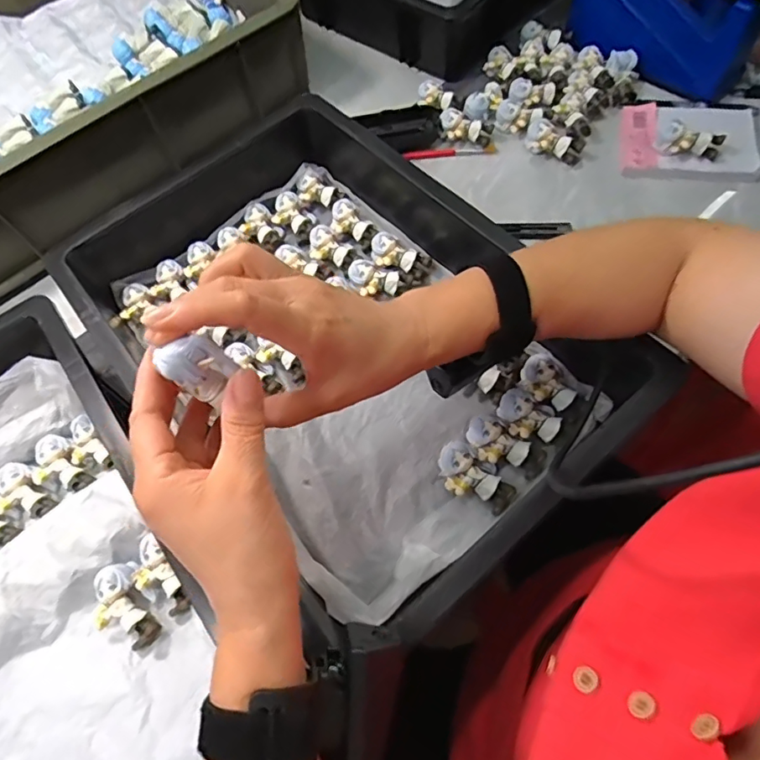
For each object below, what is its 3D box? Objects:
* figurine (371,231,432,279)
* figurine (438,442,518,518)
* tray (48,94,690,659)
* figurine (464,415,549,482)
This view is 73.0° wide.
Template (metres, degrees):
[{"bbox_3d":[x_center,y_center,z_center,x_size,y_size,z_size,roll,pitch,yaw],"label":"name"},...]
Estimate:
[{"bbox_3d":[0.017,-0.125,0.515,0.059,0.020,0.034,39,71,16],"label":"figurine"},{"bbox_3d":[0.076,0.077,0.408,0.063,0.019,0.039,29,68,13],"label":"figurine"},{"bbox_3d":[-0.051,-0.058,0.454,0.310,0.104,0.462,-38,70,-16],"label":"tray"},{"bbox_3d":[0.099,0.055,0.411,0.063,0.017,0.033,30,69,13],"label":"figurine"}]

